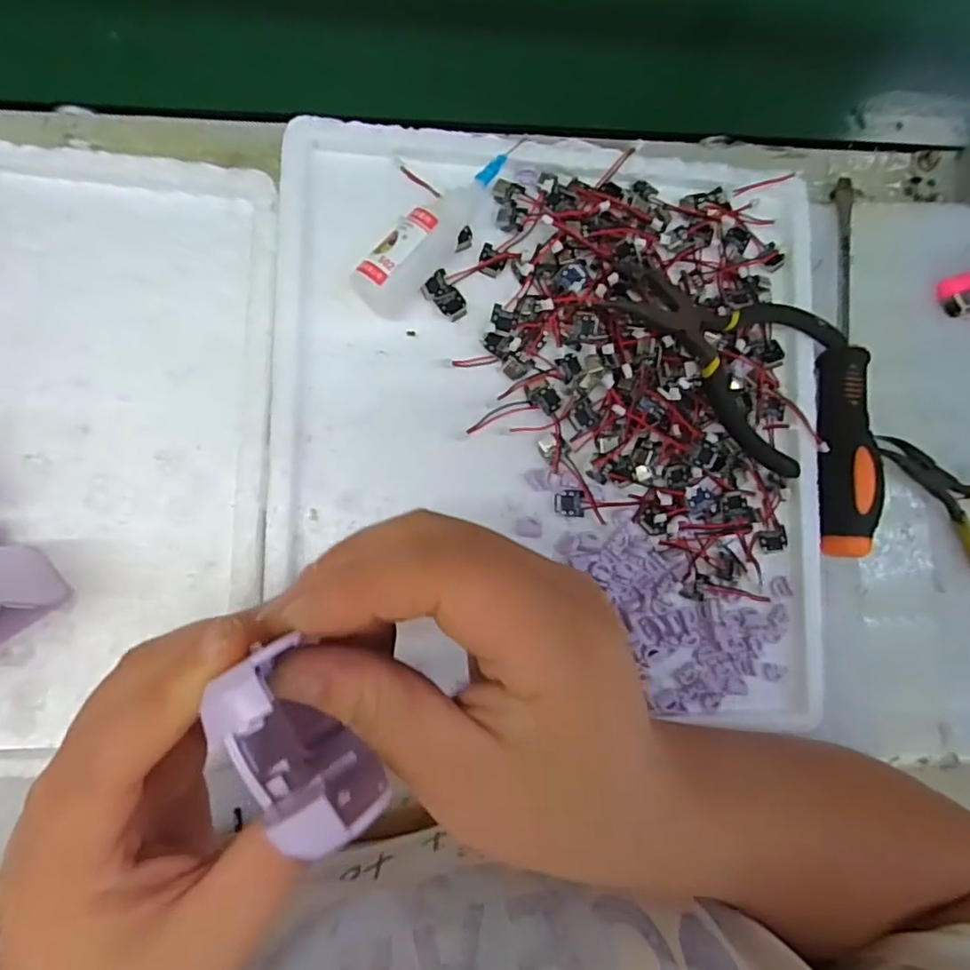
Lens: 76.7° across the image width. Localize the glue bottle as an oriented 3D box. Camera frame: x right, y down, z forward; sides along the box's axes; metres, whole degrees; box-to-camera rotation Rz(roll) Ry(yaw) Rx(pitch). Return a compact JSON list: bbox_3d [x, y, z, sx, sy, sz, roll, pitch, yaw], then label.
[{"bbox_3d":[-0.020,-0.113,0.270,0.022,0.024,0.089,42,81,-2],"label":"glue bottle"}]

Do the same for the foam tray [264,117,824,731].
[{"bbox_3d":[0.034,-0.027,0.288,0.255,0.040,0.266,2,85,-8],"label":"foam tray"}]

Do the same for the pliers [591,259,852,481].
[{"bbox_3d":[0.110,-0.065,0.284,0.113,0.019,0.075,30,82,-4],"label":"pliers"}]

